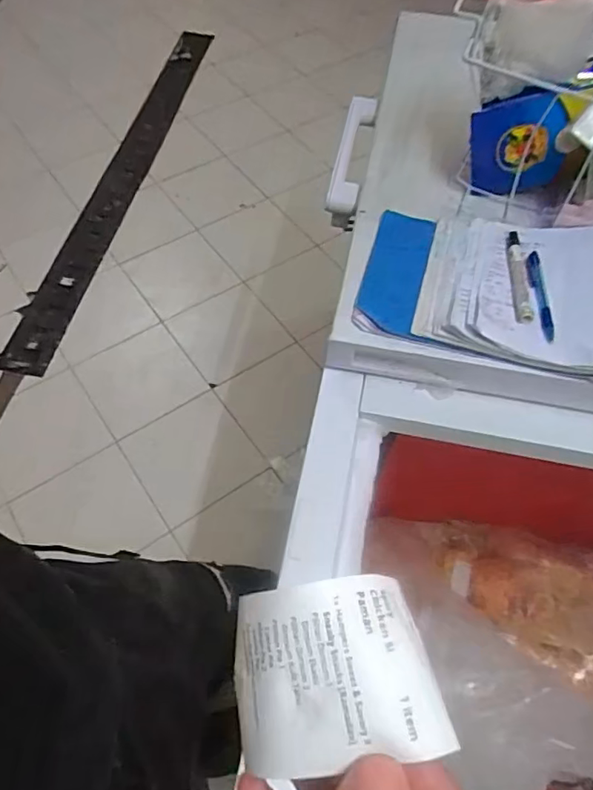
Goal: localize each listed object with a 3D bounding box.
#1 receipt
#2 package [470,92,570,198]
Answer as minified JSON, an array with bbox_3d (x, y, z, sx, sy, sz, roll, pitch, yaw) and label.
[{"bbox_3d":[0.012,0.093,0.186,0.064,0.030,0.053,-6,58,-6],"label":"receipt"},{"bbox_3d":[0.282,-0.315,0.717,0.109,0.122,0.029,-1,44,21],"label":"package"}]

